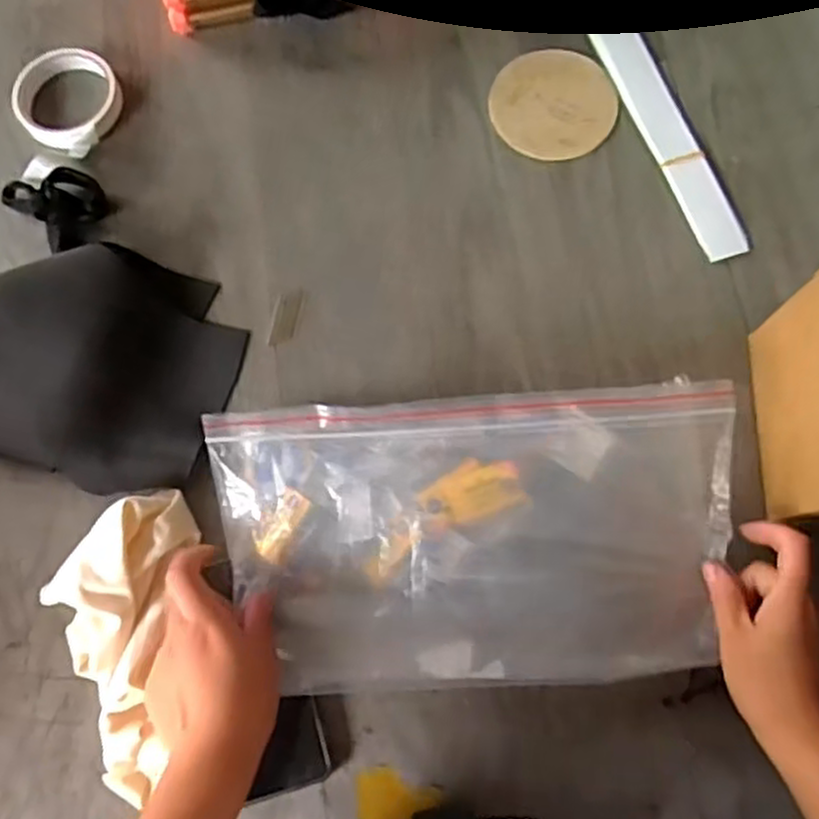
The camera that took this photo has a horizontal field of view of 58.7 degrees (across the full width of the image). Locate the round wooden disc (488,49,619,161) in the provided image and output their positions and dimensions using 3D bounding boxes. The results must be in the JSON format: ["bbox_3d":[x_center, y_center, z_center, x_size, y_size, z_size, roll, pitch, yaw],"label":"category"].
[{"bbox_3d":[0.123,-0.262,0.624,0.104,0.004,0.103,0,76,1],"label":"round wooden disc"}]

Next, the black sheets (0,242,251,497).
[{"bbox_3d":[-0.248,-0.042,0.542,0.218,0.062,0.178,14,76,5],"label":"black sheets"}]

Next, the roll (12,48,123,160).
[{"bbox_3d":[-0.295,-0.267,0.622,0.088,0.022,0.085,0,76,1],"label":"roll"}]

